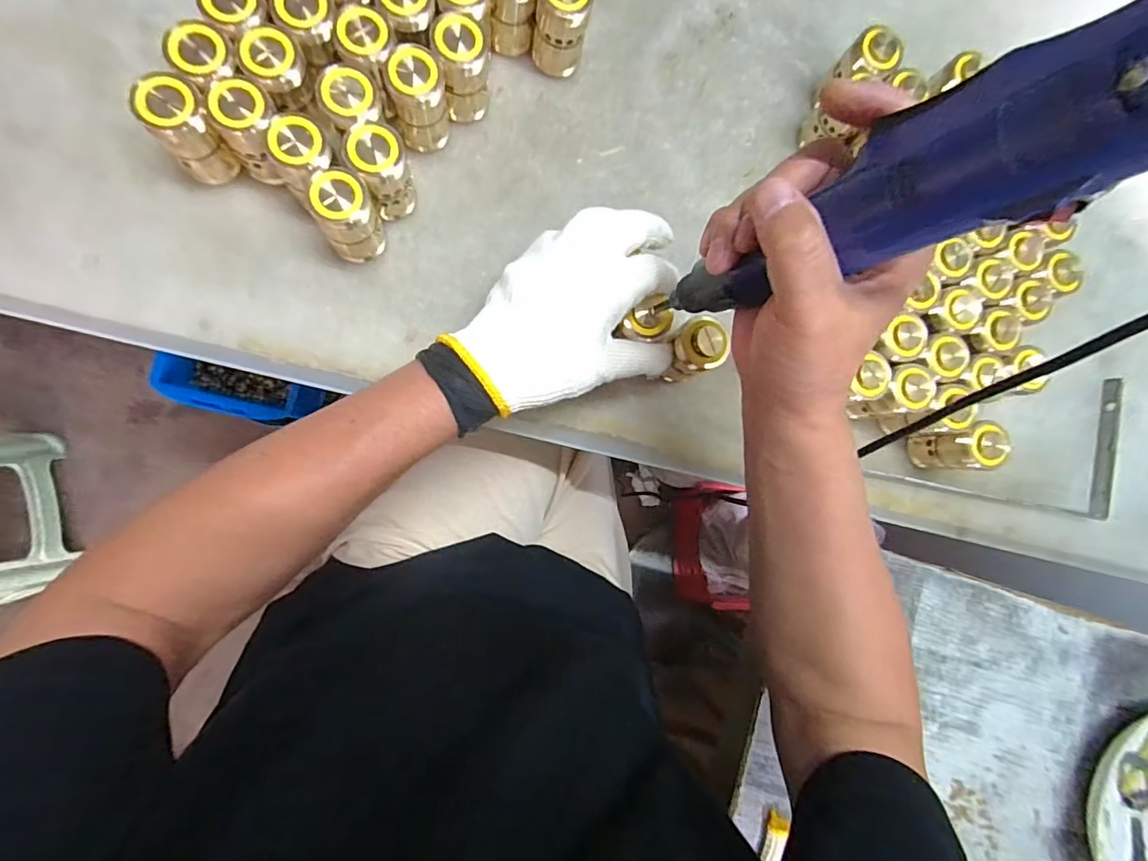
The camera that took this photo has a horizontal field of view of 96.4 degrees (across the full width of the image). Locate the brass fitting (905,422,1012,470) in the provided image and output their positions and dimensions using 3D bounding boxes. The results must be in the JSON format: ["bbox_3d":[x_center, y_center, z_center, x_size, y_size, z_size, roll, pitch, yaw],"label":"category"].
[{"bbox_3d":[0.314,0.014,0.425,0.030,0.070,0.036,-2,88,-10],"label":"brass fitting"}]

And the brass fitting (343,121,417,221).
[{"bbox_3d":[-0.131,-0.177,0.357,0.035,0.069,0.034,-17,91,-10],"label":"brass fitting"}]

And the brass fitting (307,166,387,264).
[{"bbox_3d":[-0.156,-0.148,0.353,0.035,0.067,0.040,-28,92,-10],"label":"brass fitting"}]

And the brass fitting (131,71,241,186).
[{"bbox_3d":[-0.252,-0.196,0.338,0.036,0.062,0.035,0,88,-10],"label":"brass fitting"}]

